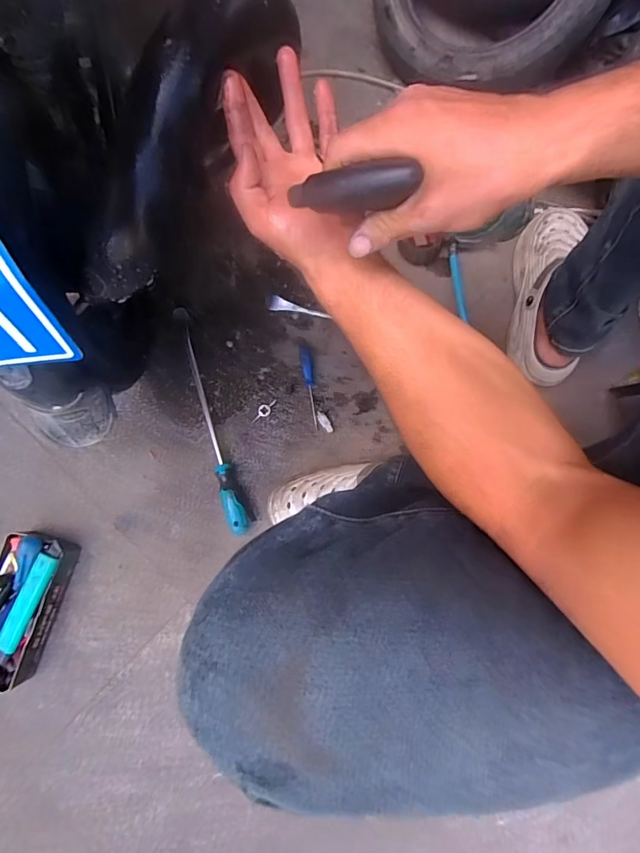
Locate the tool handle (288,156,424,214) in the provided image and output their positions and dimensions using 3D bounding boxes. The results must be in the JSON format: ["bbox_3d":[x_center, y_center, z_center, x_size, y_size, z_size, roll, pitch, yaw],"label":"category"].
[{"bbox_3d":[0.022,-0.150,0.280,0.075,0.024,0.019,4,79,20],"label":"tool handle"}]

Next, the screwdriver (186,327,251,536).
[{"bbox_3d":[-0.167,0.004,0.673,0.030,0.033,0.324,-20,80,-4],"label":"screwdriver"}]

